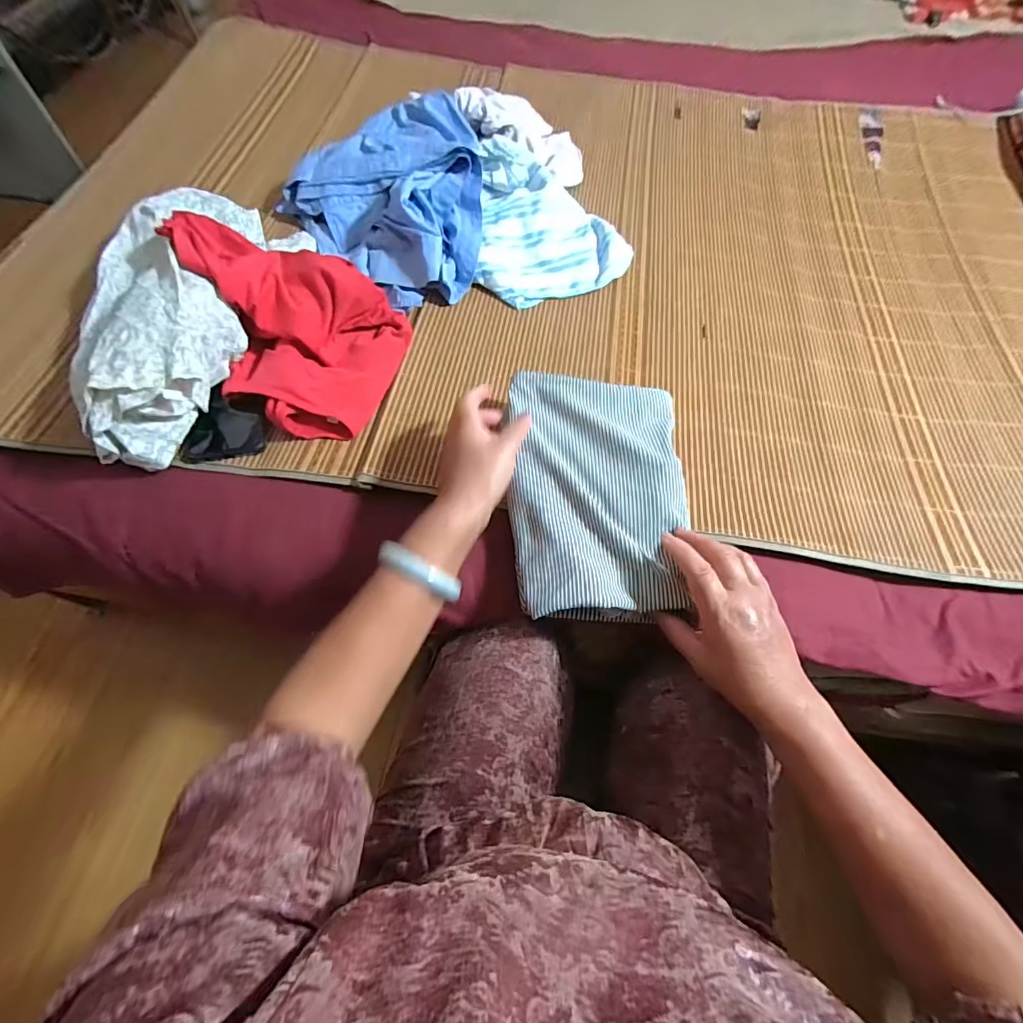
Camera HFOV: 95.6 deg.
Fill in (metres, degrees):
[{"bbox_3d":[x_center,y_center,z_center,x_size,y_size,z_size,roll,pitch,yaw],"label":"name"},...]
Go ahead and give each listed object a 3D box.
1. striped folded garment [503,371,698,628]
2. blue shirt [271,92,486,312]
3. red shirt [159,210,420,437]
[{"bbox_3d":[0.086,-0.024,0.469,0.168,0.032,0.258,1,64,-2],"label":"striped folded garment"},{"bbox_3d":[-0.178,-0.450,0.651,0.261,0.081,0.381,-4,64,-4],"label":"blue shirt"},{"bbox_3d":[-0.271,-0.216,0.519,0.276,0.098,0.203,20,65,8],"label":"red shirt"}]

